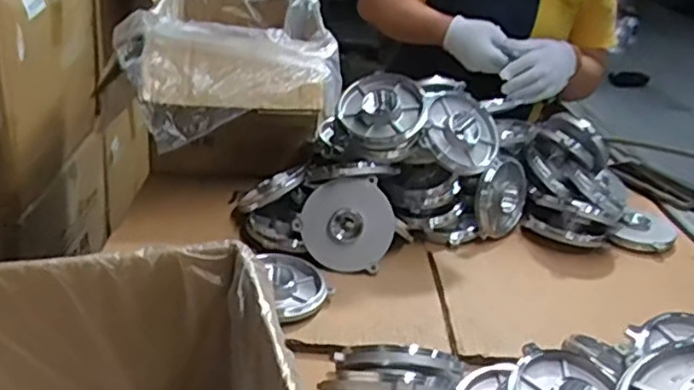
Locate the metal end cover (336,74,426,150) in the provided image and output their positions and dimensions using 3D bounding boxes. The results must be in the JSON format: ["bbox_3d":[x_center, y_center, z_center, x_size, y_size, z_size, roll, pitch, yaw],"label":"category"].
[{"bbox_3d":[0.045,-0.107,0.825,0.108,0.030,0.096,-21,69,-5],"label":"metal end cover"}]

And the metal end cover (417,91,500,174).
[{"bbox_3d":[0.147,-0.078,0.845,0.103,0.029,0.102,-42,96,-29],"label":"metal end cover"}]

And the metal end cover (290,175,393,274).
[{"bbox_3d":[0.003,0.036,0.811,0.115,0.114,0.020,34,0,-5],"label":"metal end cover"}]

